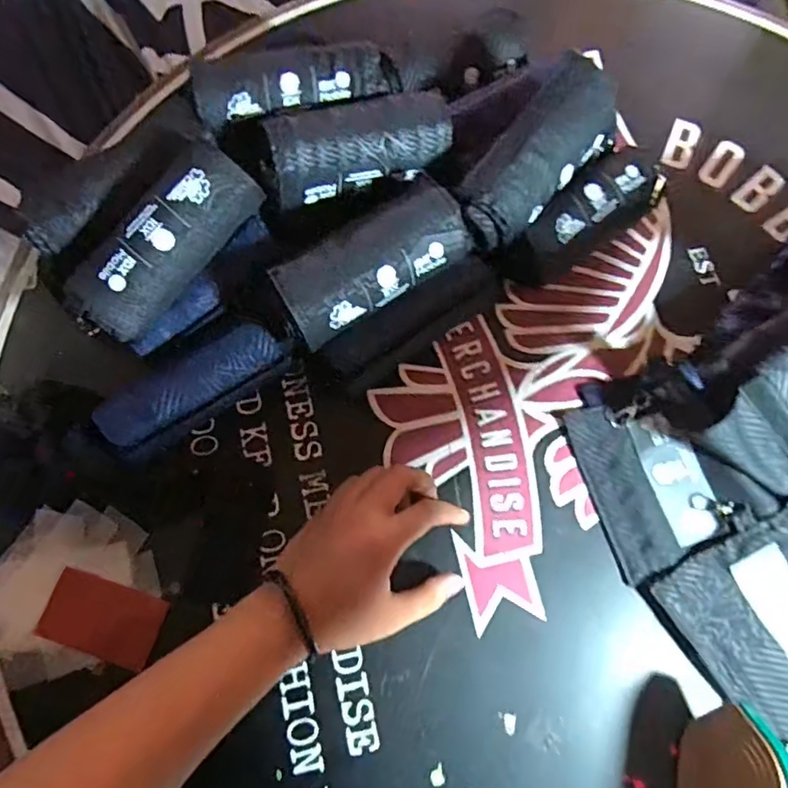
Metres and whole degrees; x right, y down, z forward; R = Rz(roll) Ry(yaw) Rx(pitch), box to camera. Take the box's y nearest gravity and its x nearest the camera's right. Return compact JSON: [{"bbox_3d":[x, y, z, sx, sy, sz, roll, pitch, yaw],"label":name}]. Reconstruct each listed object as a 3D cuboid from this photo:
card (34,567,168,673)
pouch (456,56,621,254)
[{"bbox_3d":[-0.218,0.168,0.415,0.085,0.004,0.050,19,74,1],"label":"card"},{"bbox_3d":[0.112,-0.183,0.425,0.060,0.054,0.154,37,76,9],"label":"pouch"}]

